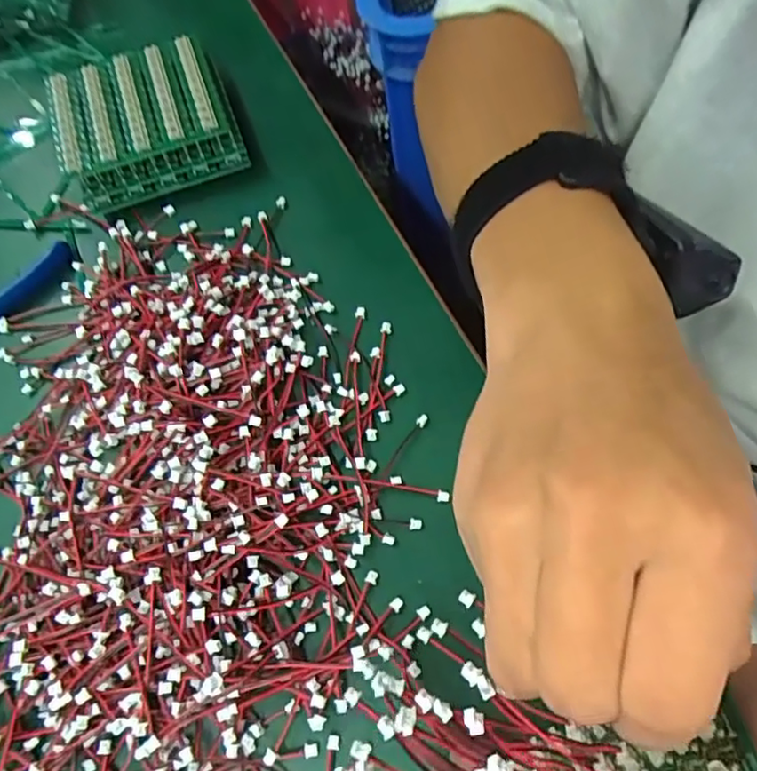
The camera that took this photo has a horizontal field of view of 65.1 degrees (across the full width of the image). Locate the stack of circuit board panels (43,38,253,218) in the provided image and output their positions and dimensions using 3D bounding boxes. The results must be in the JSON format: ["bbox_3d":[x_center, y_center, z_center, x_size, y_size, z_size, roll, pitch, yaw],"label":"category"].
[{"bbox_3d":[-0.126,-0.143,0.323,0.088,0.027,0.079,-21,68,-6],"label":"stack of circuit board panels"}]

